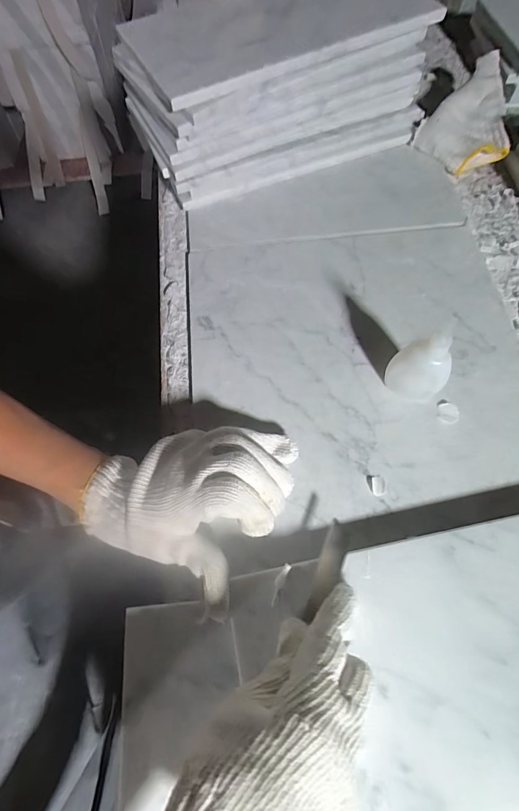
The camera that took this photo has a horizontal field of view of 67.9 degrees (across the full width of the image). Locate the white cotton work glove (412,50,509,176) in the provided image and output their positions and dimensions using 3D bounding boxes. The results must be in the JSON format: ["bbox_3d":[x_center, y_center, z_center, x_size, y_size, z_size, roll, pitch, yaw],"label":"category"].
[{"bbox_3d":[0.260,-0.339,0.459,0.098,0.053,0.132,39,71,15],"label":"white cotton work glove"}]

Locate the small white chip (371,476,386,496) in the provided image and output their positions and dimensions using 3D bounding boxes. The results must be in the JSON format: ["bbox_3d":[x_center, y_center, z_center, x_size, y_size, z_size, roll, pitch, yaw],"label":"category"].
[{"bbox_3d":[0.095,0.063,0.306,0.010,0.004,0.016,1,66,0],"label":"small white chip"}]

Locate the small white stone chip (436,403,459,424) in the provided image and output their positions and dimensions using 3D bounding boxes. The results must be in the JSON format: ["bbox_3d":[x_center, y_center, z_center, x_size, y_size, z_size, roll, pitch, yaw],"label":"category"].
[{"bbox_3d":[0.161,0.007,0.330,0.018,0.004,0.017,0,66,0],"label":"small white stone chip"}]

